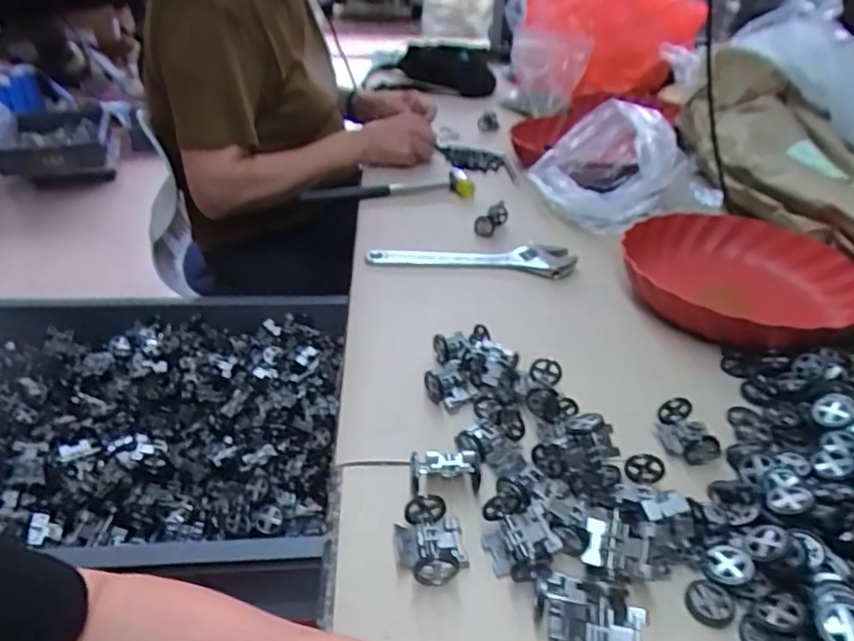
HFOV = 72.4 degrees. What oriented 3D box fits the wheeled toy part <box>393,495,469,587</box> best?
[{"bbox_3d":[0.002,0.140,0.368,0.041,0.026,0.049,-6,30,-9],"label":"wheeled toy part"}]

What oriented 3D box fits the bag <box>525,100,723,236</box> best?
[{"bbox_3d":[0.252,-0.221,0.804,0.188,0.101,0.233,-10,30,-15],"label":"bag"}]

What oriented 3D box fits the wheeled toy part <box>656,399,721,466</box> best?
[{"bbox_3d":[0.205,0.086,0.456,0.038,0.024,0.047,0,29,1],"label":"wheeled toy part"}]

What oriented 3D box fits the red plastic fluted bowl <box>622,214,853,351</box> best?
[{"bbox_3d":[0.336,-0.035,0.634,0.244,0.086,0.218,-22,35,-33],"label":"red plastic fluted bowl"}]

